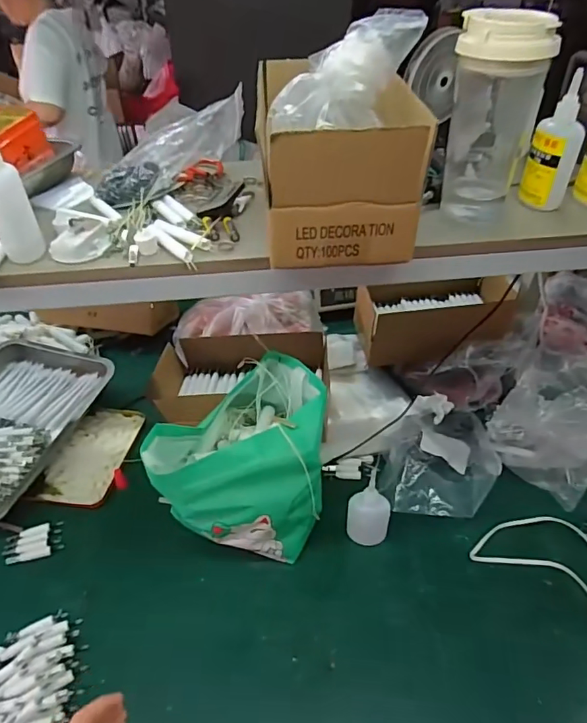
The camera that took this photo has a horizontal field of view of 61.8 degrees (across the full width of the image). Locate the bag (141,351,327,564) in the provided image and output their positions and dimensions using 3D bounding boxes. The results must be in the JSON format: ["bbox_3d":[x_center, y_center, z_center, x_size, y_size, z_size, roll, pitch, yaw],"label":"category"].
[{"bbox_3d":[-0.070,0.140,0.691,0.227,0.218,0.201,-4,44,-2],"label":"bag"}]

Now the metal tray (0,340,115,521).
[{"bbox_3d":[-0.510,0.112,0.855,0.270,0.067,0.346,12,46,15],"label":"metal tray"}]

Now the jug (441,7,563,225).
[{"bbox_3d":[0.203,-0.243,0.516,0.083,0.203,0.072,11,42,13],"label":"jug"}]

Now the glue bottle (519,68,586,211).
[{"bbox_3d":[0.284,-0.234,0.533,0.034,0.126,0.049,-7,41,-6],"label":"glue bottle"}]

